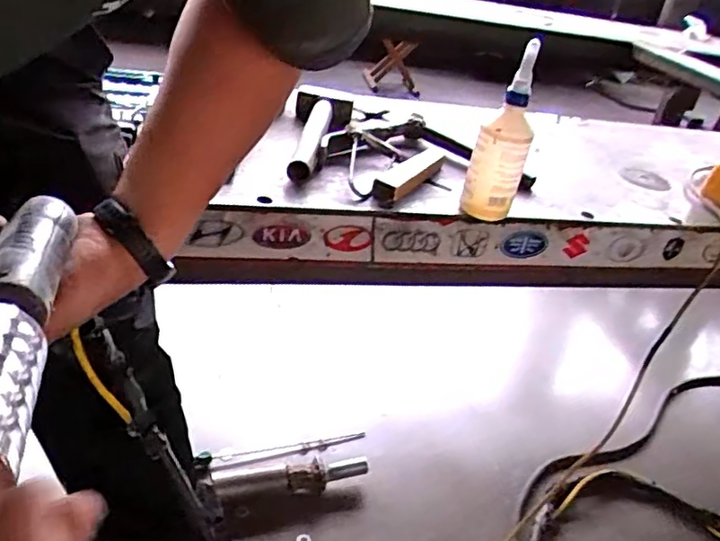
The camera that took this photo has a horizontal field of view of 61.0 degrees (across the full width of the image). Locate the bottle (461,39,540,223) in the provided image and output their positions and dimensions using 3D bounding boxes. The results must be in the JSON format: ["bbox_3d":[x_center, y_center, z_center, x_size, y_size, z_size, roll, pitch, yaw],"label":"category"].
[{"bbox_3d":[0.203,-0.184,0.852,0.074,0.213,0.087,18,32,11],"label":"bottle"}]

